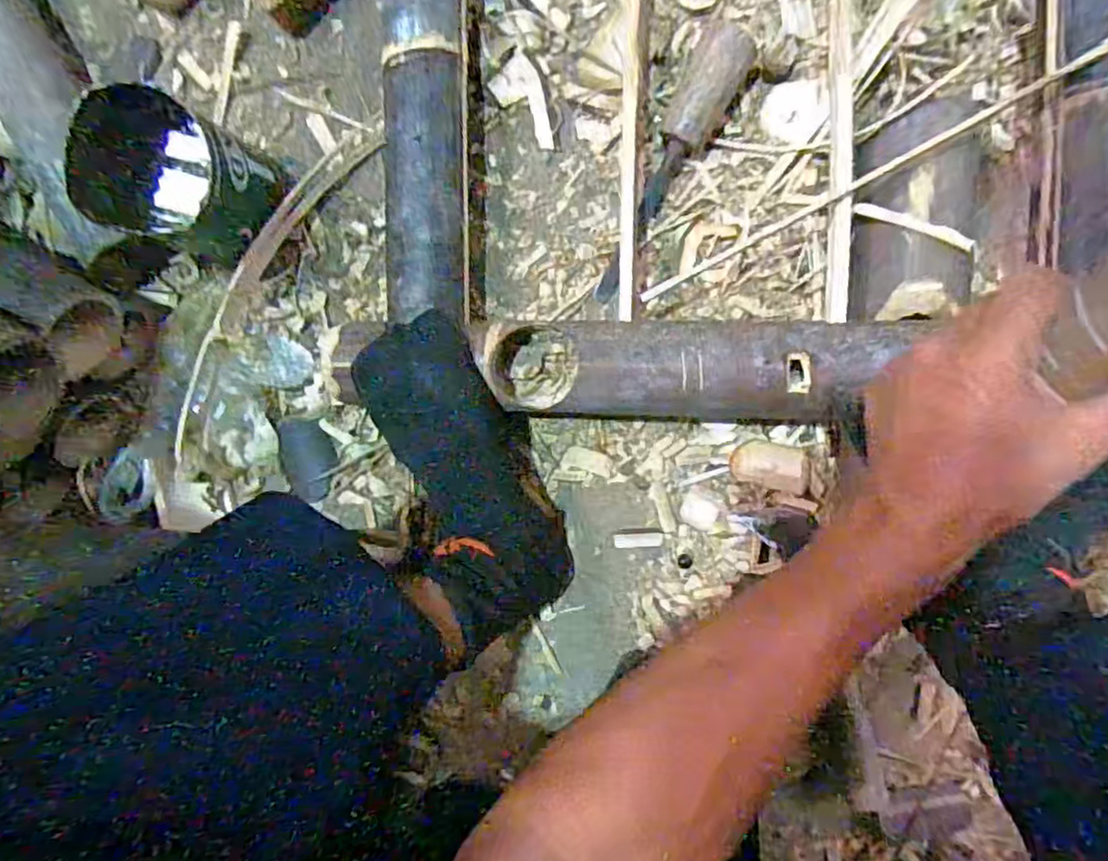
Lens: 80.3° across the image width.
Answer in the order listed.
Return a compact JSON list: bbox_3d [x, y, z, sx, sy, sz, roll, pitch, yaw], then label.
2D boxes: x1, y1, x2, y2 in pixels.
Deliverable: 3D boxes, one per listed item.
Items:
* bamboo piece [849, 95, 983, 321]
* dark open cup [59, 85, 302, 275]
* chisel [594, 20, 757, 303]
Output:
[{"bbox_3d":[0.259,-0.151,0.467,0.079,0.057,0.152,0,96,5],"label":"bamboo piece"},{"bbox_3d":[-0.284,-0.186,0.497,0.126,0.093,0.105,28,97,0],"label":"dark open cup"},{"bbox_3d":[0.077,-0.185,0.483,0.038,0.039,0.211,28,97,0],"label":"chisel"}]

